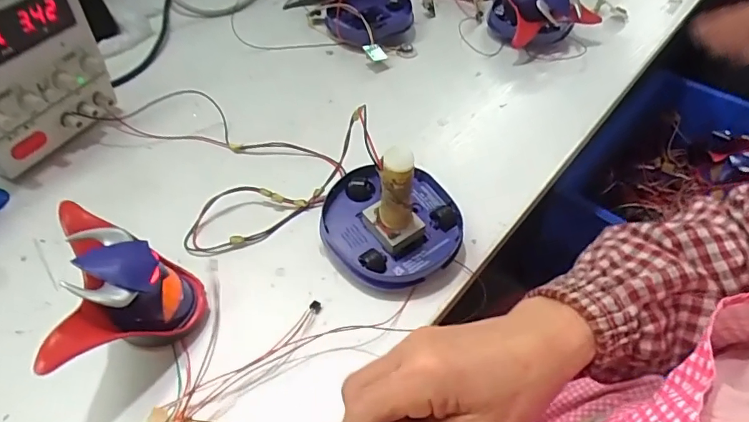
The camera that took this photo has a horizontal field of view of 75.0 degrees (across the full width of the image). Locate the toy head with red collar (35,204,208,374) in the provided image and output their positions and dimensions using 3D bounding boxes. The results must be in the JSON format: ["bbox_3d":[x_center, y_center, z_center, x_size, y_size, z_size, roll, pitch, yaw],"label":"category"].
[{"bbox_3d":[-0.160,0.051,0.326,0.076,0.069,0.120,-12,50,-14],"label":"toy head with red collar"}]

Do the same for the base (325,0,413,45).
[{"bbox_3d":[-0.004,-0.247,0.625,0.107,0.032,0.090,-34,58,-29],"label":"base"}]

